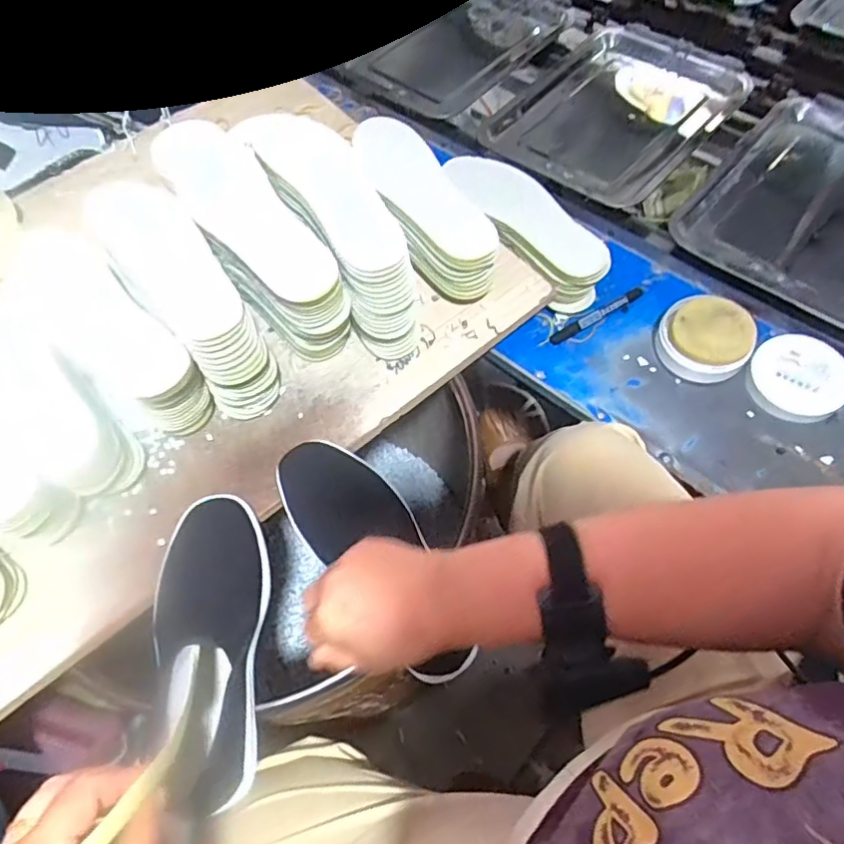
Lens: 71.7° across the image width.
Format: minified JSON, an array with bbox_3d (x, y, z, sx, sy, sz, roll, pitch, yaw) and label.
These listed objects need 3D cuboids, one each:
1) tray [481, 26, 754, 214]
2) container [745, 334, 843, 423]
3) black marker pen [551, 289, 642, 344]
[{"bbox_3d":[0.302,-0.471,0.922,0.264,0.072,0.375,39,70,21],"label":"tray"},{"bbox_3d":[0.429,-0.050,0.666,0.096,0.034,0.105,-1,61,2],"label":"container"},{"bbox_3d":[0.228,-0.137,0.747,0.147,0.012,0.020,-30,64,-13],"label":"black marker pen"}]

